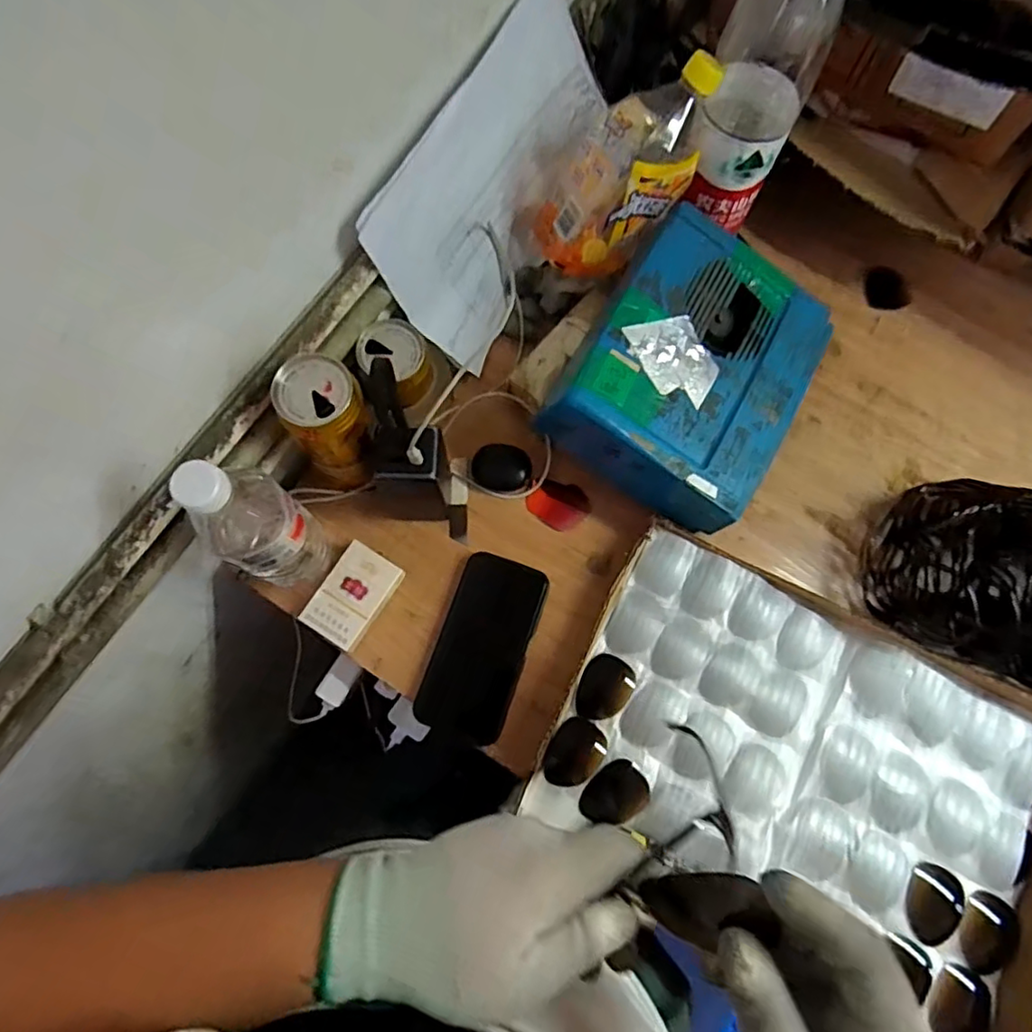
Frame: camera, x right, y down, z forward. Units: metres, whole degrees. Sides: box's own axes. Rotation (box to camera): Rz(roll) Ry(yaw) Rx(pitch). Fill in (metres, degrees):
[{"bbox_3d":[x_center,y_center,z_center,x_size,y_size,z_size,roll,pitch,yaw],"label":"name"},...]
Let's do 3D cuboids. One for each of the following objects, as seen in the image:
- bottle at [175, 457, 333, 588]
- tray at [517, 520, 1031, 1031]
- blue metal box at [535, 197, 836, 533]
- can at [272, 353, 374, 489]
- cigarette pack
[{"bbox_3d":[-0.206,0.007,0.484,0.074,0.210,0.072,22,75,5],"label":"bottle"},{"bbox_3d":[0.254,0.230,0.551,0.435,0.048,0.305,26,77,5],"label":"tray"},{"bbox_3d":[0.167,-0.128,0.588,0.188,0.139,0.234,31,76,7],"label":"blue metal box"},{"bbox_3d":[-0.152,-0.075,0.523,0.071,0.140,0.076,-32,77,-9],"label":"can"},{"bbox_3d":[-0.154,0.075,0.584,0.056,0.021,0.089,31,76,7],"label":"cigarette pack"}]

